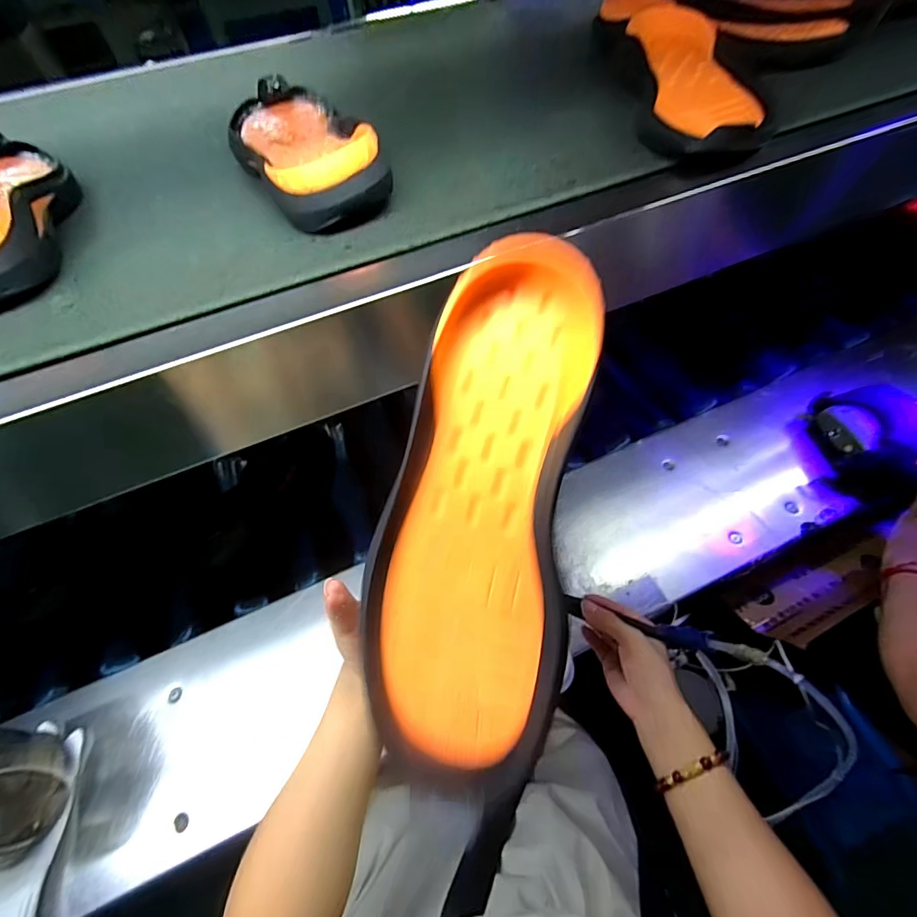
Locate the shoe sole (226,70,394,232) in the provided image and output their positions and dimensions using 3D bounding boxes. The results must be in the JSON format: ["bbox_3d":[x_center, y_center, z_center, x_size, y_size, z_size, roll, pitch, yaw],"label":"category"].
[{"bbox_3d":[-0.157,-0.307,0.422,0.107,0.058,0.308,-22,56,-11],"label":"shoe sole"}]

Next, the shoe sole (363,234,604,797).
[{"bbox_3d":[0.014,0.027,0.248,0.110,0.025,0.296,9,87,11],"label":"shoe sole"}]

